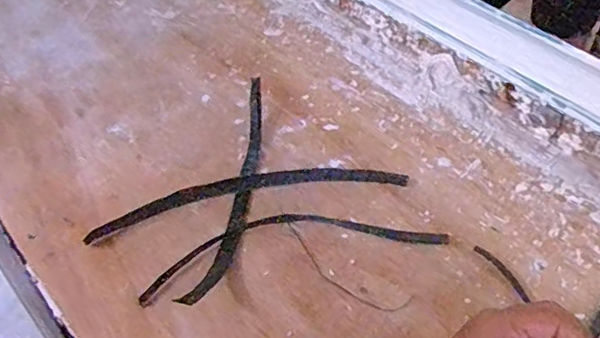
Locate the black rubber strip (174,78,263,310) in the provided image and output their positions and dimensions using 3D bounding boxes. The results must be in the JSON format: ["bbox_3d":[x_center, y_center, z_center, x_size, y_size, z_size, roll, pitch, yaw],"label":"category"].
[{"bbox_3d":[-0.060,0.014,0.539,0.028,0.033,0.266,6,48,6],"label":"black rubber strip"}]

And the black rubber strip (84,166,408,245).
[{"bbox_3d":[-0.046,0.021,0.545,0.297,0.013,0.041,-12,48,-10],"label":"black rubber strip"}]

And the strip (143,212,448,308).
[{"bbox_3d":[-0.005,0.065,0.513,0.270,0.011,0.062,-11,48,-9],"label":"strip"}]

